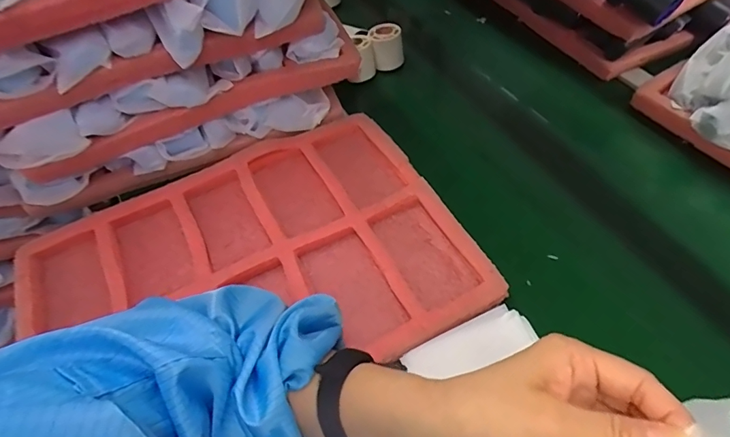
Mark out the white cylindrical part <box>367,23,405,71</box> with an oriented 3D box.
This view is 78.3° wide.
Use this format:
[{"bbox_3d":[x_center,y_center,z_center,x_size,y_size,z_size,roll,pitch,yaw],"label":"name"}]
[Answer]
[{"bbox_3d":[0.037,-0.285,0.751,0.056,0.059,0.057,-2,52,3],"label":"white cylindrical part"}]

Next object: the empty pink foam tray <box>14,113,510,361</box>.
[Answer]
[{"bbox_3d":[-0.127,0.065,0.508,0.471,0.047,0.328,-25,54,-14],"label":"empty pink foam tray"}]

